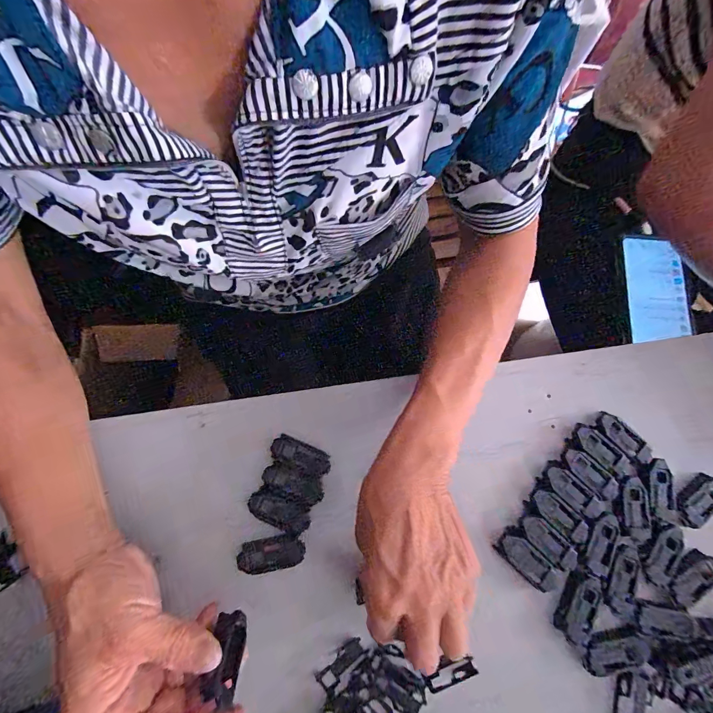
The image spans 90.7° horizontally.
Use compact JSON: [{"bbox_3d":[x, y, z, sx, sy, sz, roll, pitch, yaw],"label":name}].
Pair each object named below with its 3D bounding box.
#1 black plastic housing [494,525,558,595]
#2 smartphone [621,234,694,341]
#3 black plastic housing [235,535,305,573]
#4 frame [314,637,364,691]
[{"bbox_3d":[0.135,0.160,0.276,0.023,0.009,0.048,-41,81,-12],"label":"black plastic housing"},{"bbox_3d":[0.377,-0.084,0.437,0.068,0.015,0.145,7,74,7],"label":"smartphone"},{"bbox_3d":[-0.065,0.154,0.275,0.049,0.015,0.023,-10,76,-6],"label":"black plastic housing"},{"bbox_3d":[-0.012,0.229,0.261,0.039,0.004,0.013,-38,81,-11],"label":"frame"}]

